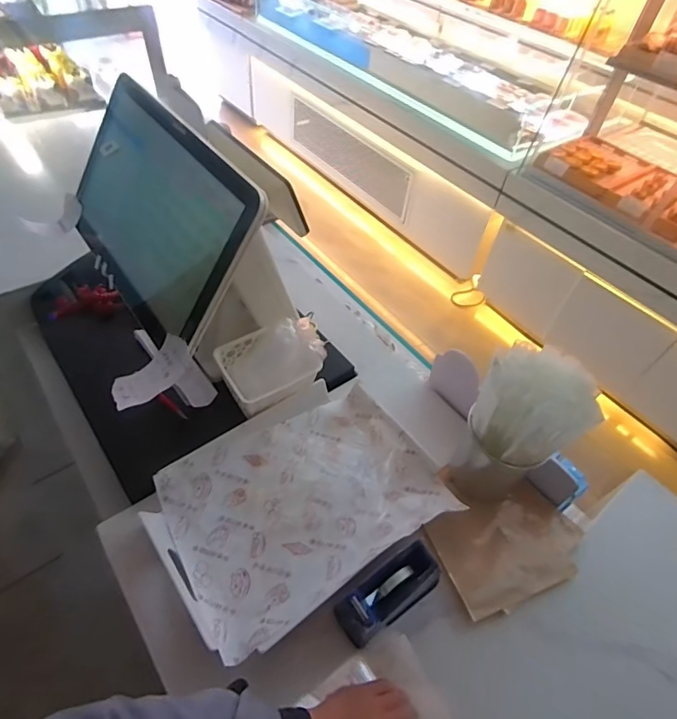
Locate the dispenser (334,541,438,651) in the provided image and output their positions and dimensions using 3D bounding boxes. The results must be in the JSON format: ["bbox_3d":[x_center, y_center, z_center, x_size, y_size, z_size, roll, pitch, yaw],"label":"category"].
[{"bbox_3d":[0.066,0.289,0.577,0.137,0.084,0.060,-27,58,-25],"label":"dispenser"}]

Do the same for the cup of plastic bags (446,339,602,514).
[{"bbox_3d":[0.240,0.108,0.637,0.129,0.248,0.104,16,51,8],"label":"cup of plastic bags"}]

